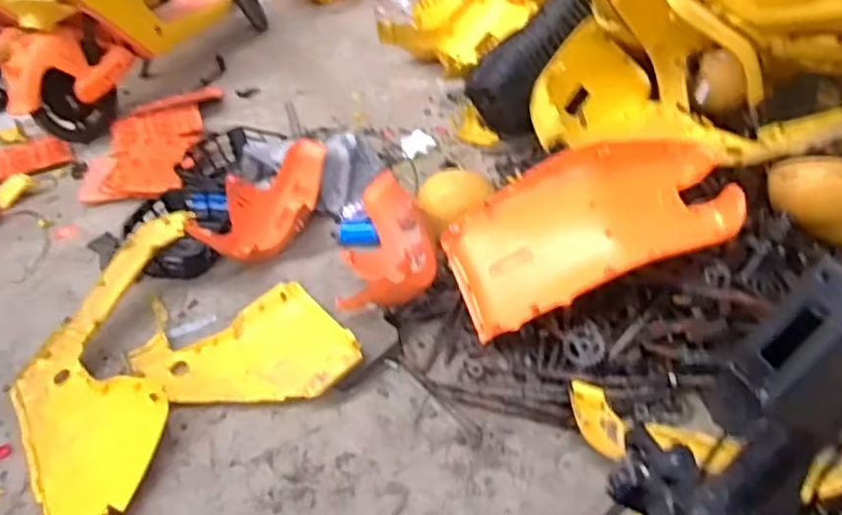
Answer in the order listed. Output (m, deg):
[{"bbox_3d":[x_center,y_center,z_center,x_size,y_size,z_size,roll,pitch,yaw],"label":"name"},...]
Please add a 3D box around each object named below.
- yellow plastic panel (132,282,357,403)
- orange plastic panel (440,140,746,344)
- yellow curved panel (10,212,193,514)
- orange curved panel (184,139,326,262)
[{"bbox_3d":[-0.405,0.189,1.511,0.550,0.070,0.333,-6,38,1],"label":"yellow plastic panel"},{"bbox_3d":[0.369,-0.065,1.497,0.625,0.169,0.304,-29,63,12],"label":"orange plastic panel"},{"bbox_3d":[-0.714,0.208,1.519,0.333,0.125,0.899,-10,38,-3],"label":"yellow curved panel"},{"bbox_3d":[-0.412,-0.153,1.837,0.218,0.142,0.439,19,59,29],"label":"orange curved panel"}]

